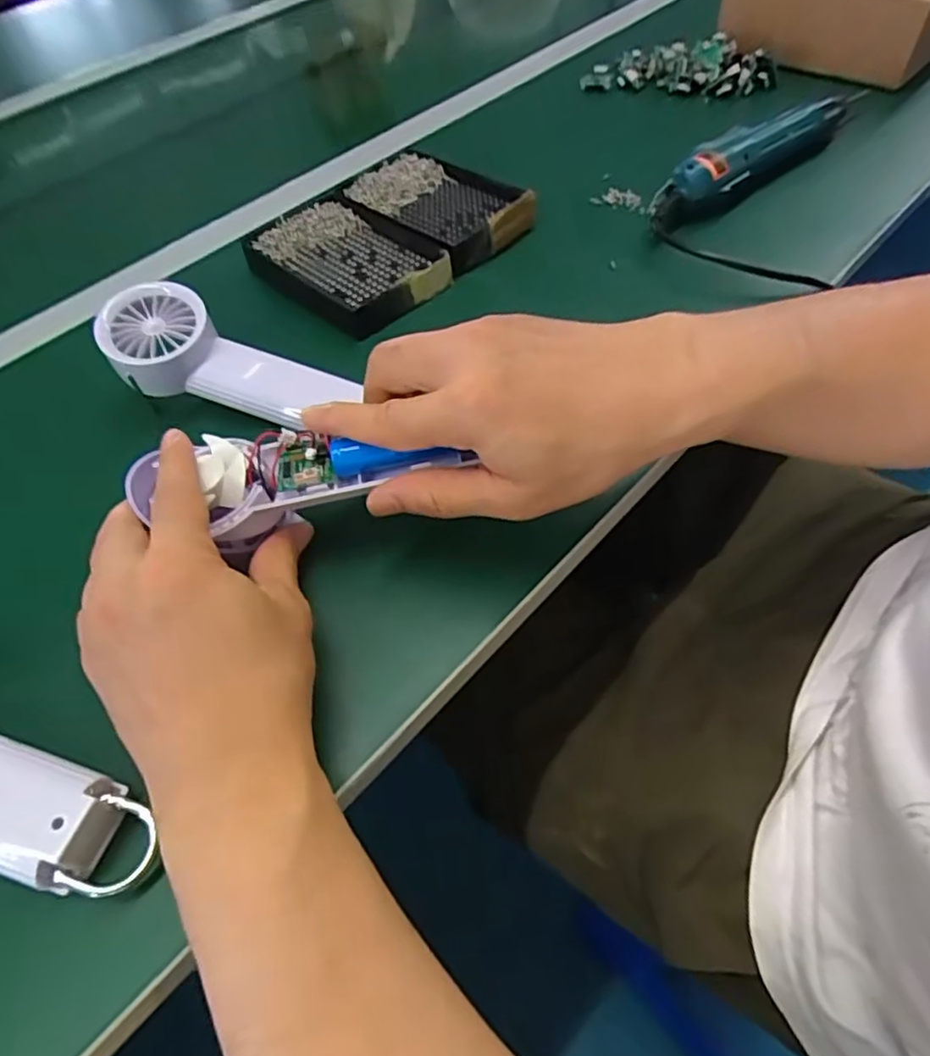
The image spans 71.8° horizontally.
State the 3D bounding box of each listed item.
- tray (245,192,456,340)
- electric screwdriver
[{"bbox_3d":[-0.089,-0.197,0.475,0.095,0.026,0.141,-38,60,-20],"label":"tray"},{"bbox_3d":[0.234,-0.301,0.513,0.250,0.032,0.035,-38,60,-20],"label":"electric screwdriver"}]

